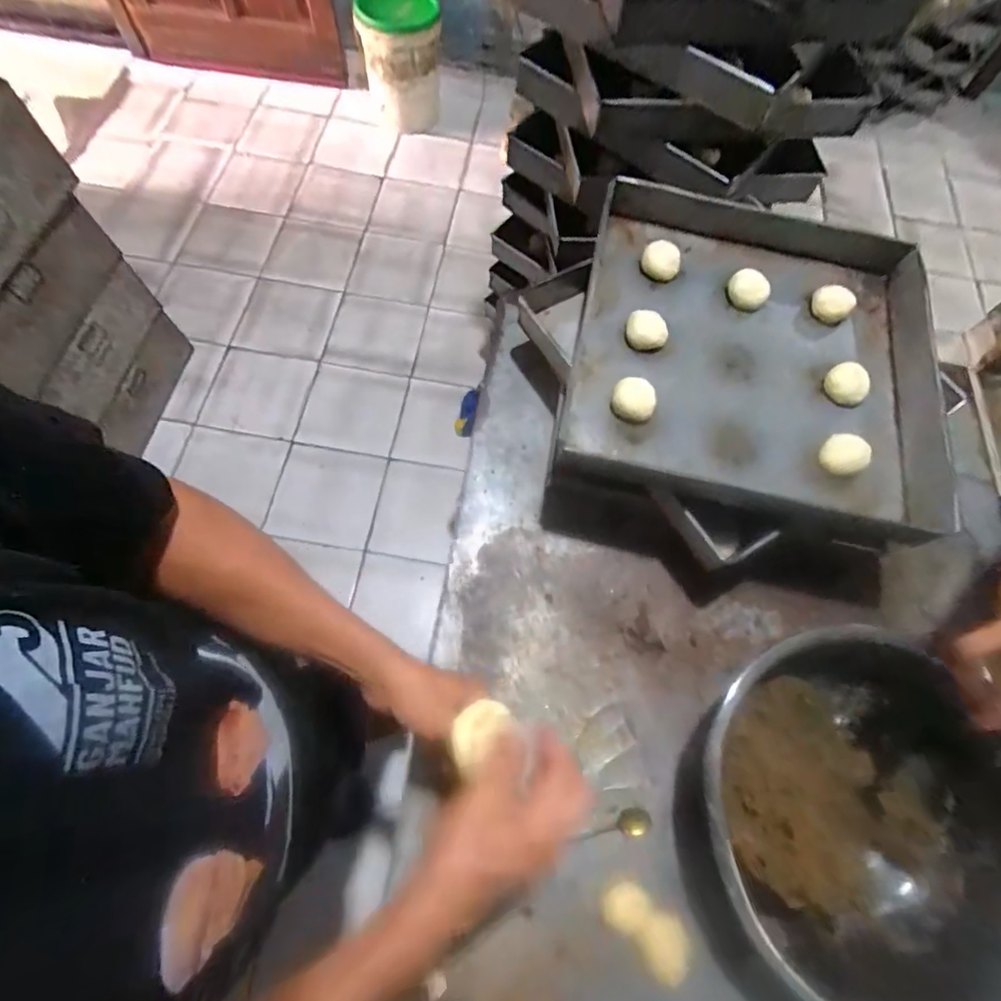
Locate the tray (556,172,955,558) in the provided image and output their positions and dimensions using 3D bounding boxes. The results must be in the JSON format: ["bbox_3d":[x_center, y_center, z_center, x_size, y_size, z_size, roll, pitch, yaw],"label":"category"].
[{"bbox_3d":[0.343,-0.205,0.682,0.470,0.061,0.514,12,68,2],"label":"tray"}]

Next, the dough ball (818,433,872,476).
[{"bbox_3d":[0.437,-0.058,0.638,0.042,0.033,0.051,-29,72,-13],"label":"dough ball"}]

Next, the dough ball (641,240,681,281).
[{"bbox_3d":[0.235,-0.349,0.734,0.054,0.027,0.053,1,68,-2],"label":"dough ball"}]

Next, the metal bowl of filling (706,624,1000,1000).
[{"bbox_3d":[0.377,0.324,0.542,0.334,0.134,0.330,1,68,-4],"label":"metal bowl of filling"}]

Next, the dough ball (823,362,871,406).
[{"bbox_3d":[0.469,-0.158,0.680,0.050,0.028,0.054,1,68,-2],"label":"dough ball"}]

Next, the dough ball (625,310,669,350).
[{"bbox_3d":[0.198,-0.232,0.686,0.055,0.031,0.045,7,68,0],"label":"dough ball"}]

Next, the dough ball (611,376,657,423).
[{"bbox_3d":[0.170,-0.126,0.646,0.054,0.040,0.051,1,68,-2],"label":"dough ball"}]

